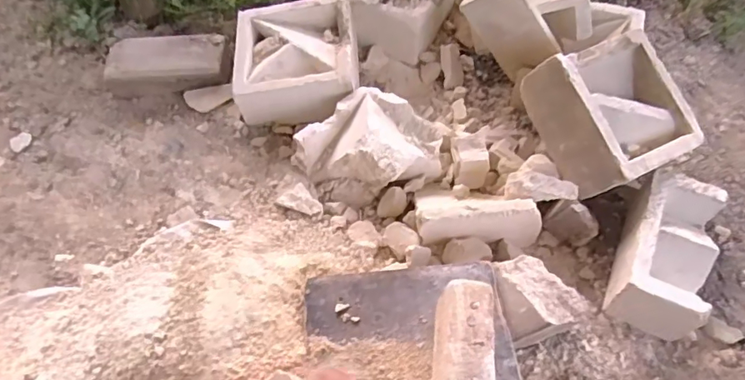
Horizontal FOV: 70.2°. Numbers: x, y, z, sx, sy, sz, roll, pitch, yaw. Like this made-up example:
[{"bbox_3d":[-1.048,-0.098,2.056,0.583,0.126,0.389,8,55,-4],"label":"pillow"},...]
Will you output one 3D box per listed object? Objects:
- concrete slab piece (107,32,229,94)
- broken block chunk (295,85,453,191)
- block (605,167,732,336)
[{"bbox_3d":[-0.371,-0.227,0.977,0.221,0.070,0.103,0,54,1],"label":"concrete slab piece"},{"bbox_3d":[0.004,-0.075,0.848,0.210,0.096,0.147,16,58,12],"label":"broken block chunk"},{"bbox_3d":[0.403,0.086,0.725,0.102,0.096,0.201,21,57,15],"label":"block"}]

